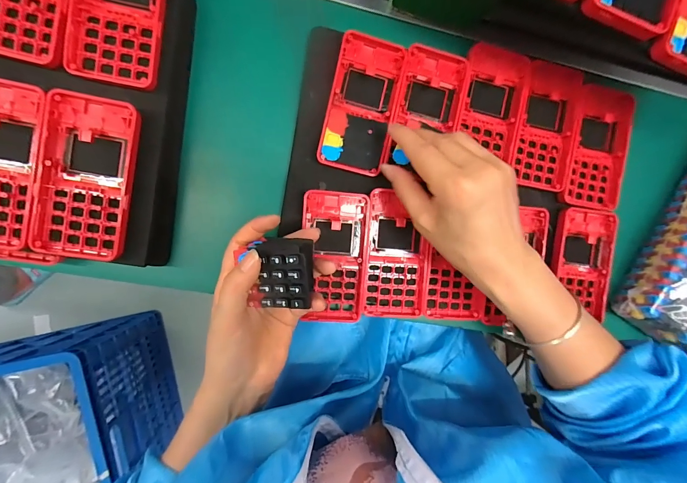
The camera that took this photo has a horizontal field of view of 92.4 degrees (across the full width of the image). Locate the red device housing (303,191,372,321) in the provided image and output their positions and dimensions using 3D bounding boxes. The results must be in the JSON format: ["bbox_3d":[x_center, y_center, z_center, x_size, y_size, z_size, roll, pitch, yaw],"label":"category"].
[{"bbox_3d":[-0.006,0.015,0.313,0.059,0.014,0.122,-2,94,-7],"label":"red device housing"}]

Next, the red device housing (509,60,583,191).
[{"bbox_3d":[0.205,-0.119,0.334,0.061,0.013,0.126,10,90,-9],"label":"red device housing"}]

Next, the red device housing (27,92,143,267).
[{"bbox_3d":[-0.198,-0.049,0.254,0.063,0.013,0.124,9,92,-8],"label":"red device housing"}]

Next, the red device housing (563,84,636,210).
[{"bbox_3d":[0.264,-0.099,0.345,0.068,0.016,0.124,8,90,-9],"label":"red device housing"}]

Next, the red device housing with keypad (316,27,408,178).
[{"bbox_3d":[0.017,-0.127,0.310,0.059,0.014,0.121,12,90,-9],"label":"red device housing with keypad"}]

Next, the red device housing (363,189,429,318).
[{"bbox_3d":[0.051,0.013,0.319,0.061,0.010,0.119,4,93,-8],"label":"red device housing"}]

